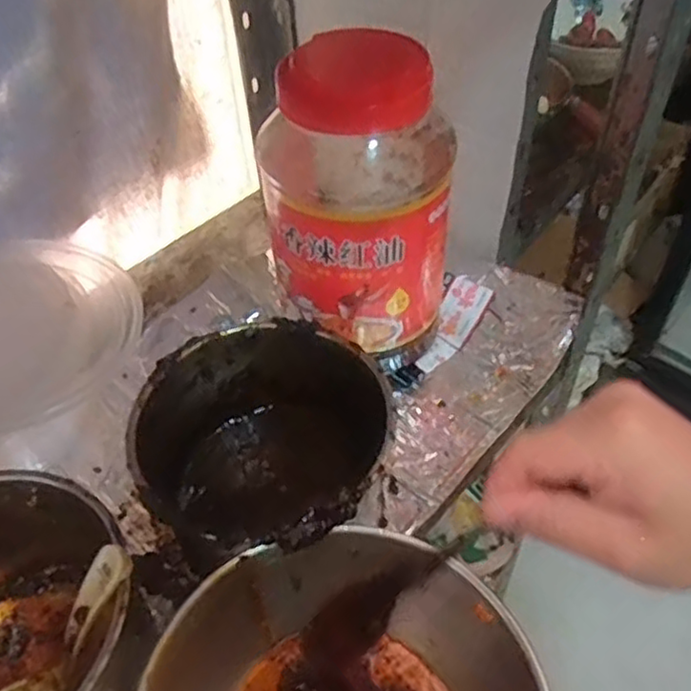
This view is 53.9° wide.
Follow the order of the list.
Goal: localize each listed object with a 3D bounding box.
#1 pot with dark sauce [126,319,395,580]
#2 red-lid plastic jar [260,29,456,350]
[{"bbox_3d":[-0.059,0.062,0.435,0.145,0.095,0.150,-1,47,1],"label":"pot with dark sauce"},{"bbox_3d":[0.013,-0.107,0.506,0.132,0.210,0.146,2,47,4],"label":"red-lid plastic jar"}]

